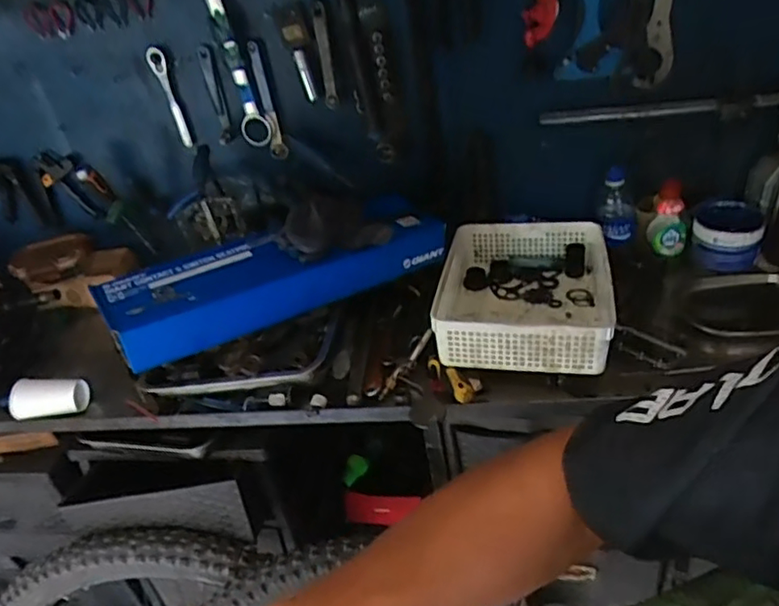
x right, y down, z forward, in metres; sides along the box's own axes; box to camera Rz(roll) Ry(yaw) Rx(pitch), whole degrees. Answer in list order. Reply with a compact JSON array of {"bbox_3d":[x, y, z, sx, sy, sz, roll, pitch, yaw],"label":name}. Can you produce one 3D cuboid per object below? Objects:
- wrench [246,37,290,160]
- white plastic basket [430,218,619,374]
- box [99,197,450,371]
[{"bbox_3d":[-0.211,-0.350,1.050,0.032,0.197,0.014,2,36,18],"label":"wrench"},{"bbox_3d":[0.216,-0.020,0.974,0.263,0.105,0.338,1,36,17],"label":"white plastic basket"},{"bbox_3d":[-0.165,-0.062,0.947,0.528,0.091,0.180,-25,37,-20],"label":"box"}]

